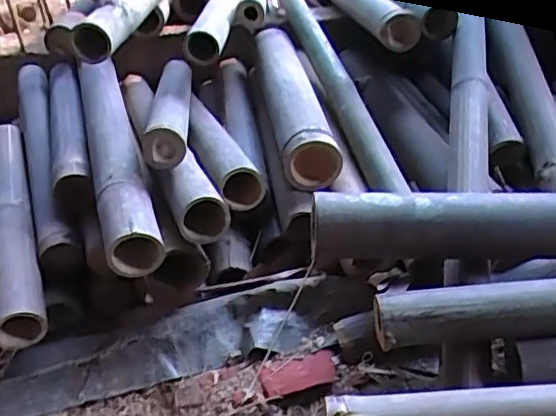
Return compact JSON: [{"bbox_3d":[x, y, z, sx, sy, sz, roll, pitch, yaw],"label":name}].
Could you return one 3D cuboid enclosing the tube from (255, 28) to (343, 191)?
[{"bbox_3d":[0.025,-0.186,1.011,0.088,0.098,0.467,-6,32,-2],"label":"tube"}]

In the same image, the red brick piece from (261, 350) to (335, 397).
[{"bbox_3d":[0.024,0.201,0.713,0.090,0.016,0.052,-13,33,-12],"label":"red brick piece"}]

